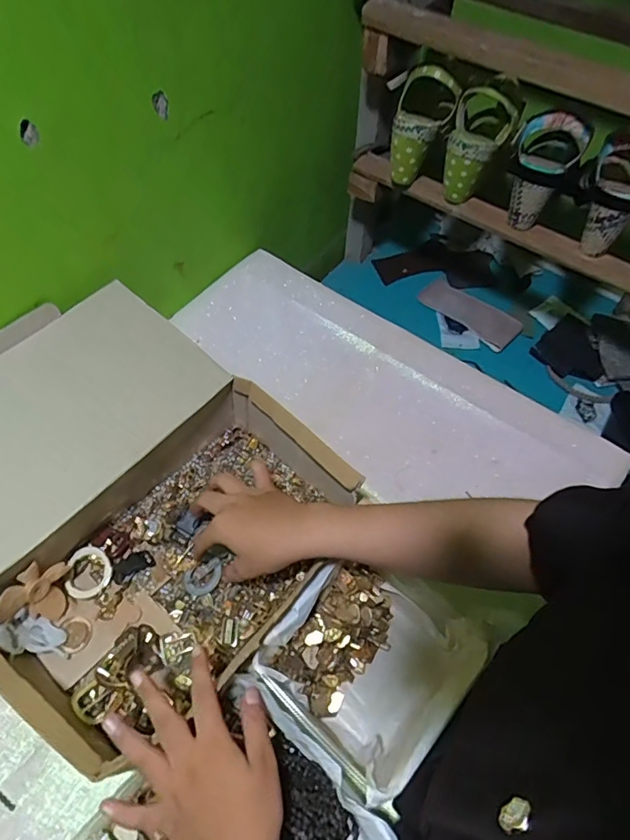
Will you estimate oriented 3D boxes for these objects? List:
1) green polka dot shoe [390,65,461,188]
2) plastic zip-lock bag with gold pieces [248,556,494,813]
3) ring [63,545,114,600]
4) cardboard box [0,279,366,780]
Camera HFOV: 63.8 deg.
[{"bbox_3d":[0.146,-0.413,0.701,0.074,0.162,0.092,20,65,-5],"label":"green polka dot shoe"},{"bbox_3d":[0.051,0.224,0.486,0.156,0.083,0.168,37,64,18],"label":"plastic zip-lock bag with gold pieces"},{"bbox_3d":[-0.236,0.159,0.527,0.049,0.010,0.049,3,74,-10],"label":"ring"},{"bbox_3d":[-0.192,0.077,0.510,0.376,0.136,0.327,35,63,16],"label":"cardboard box"}]

